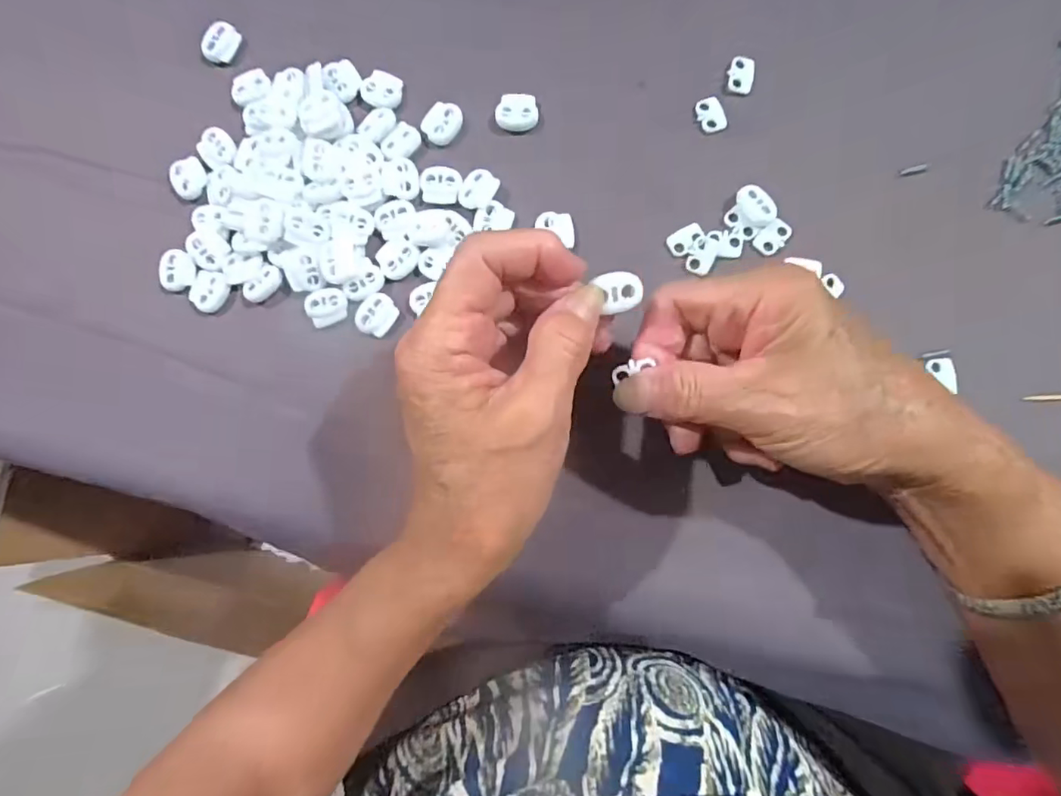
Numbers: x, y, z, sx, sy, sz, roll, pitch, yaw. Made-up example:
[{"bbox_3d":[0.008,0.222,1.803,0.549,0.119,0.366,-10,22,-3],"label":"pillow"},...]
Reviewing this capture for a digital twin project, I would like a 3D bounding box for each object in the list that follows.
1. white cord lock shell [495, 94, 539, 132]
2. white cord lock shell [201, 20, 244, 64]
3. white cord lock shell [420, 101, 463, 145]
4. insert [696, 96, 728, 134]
[{"bbox_3d":[-0.007,-0.149,0.277,0.022,0.004,0.019,1,87,1],"label":"white cord lock shell"},{"bbox_3d":[-0.172,-0.197,0.295,0.013,0.009,0.022,32,88,3],"label":"white cord lock shell"},{"bbox_3d":[-0.047,-0.146,0.281,0.021,0.005,0.018,-41,87,-1],"label":"white cord lock shell"},{"bbox_3d":[0.092,-0.145,0.272,0.012,0.004,0.019,-15,87,0],"label":"insert"}]

